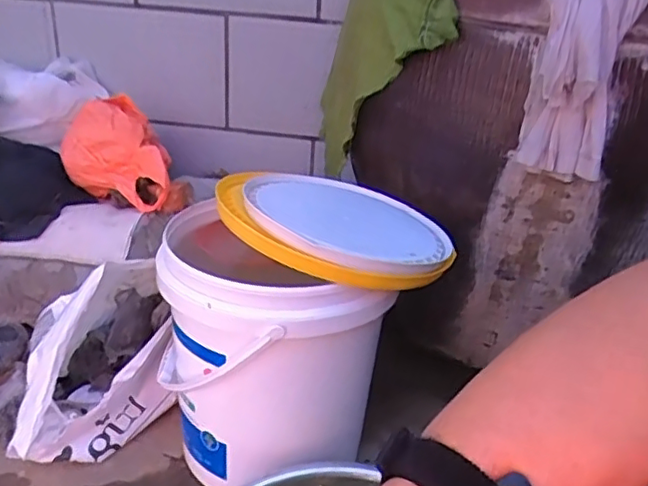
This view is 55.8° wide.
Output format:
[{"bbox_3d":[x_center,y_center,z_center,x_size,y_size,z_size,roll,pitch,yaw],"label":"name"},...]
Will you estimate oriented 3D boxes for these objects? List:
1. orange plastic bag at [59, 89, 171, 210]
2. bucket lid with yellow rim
[{"bbox_3d":[-0.403,-0.178,1.246,0.231,0.180,0.134,15,29,20],"label":"orange plastic bag"},{"bbox_3d":[0.014,-0.025,0.760,0.284,0.039,0.259,13,24,-6],"label":"bucket lid with yellow rim"}]

